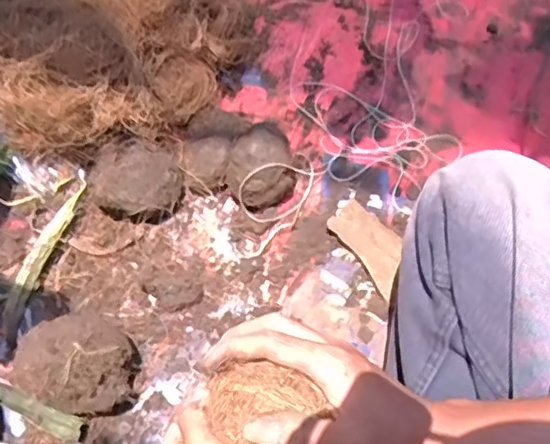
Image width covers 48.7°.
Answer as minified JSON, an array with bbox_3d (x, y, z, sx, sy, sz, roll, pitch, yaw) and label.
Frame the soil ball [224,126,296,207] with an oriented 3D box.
[{"bbox_3d":[-0.016,-0.055,0.641,0.070,0.069,0.072,0,62,0],"label":"soil ball"}]

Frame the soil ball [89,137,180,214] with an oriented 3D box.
[{"bbox_3d":[-0.145,-0.040,0.635,0.088,0.054,0.072,-14,62,-7],"label":"soil ball"}]

